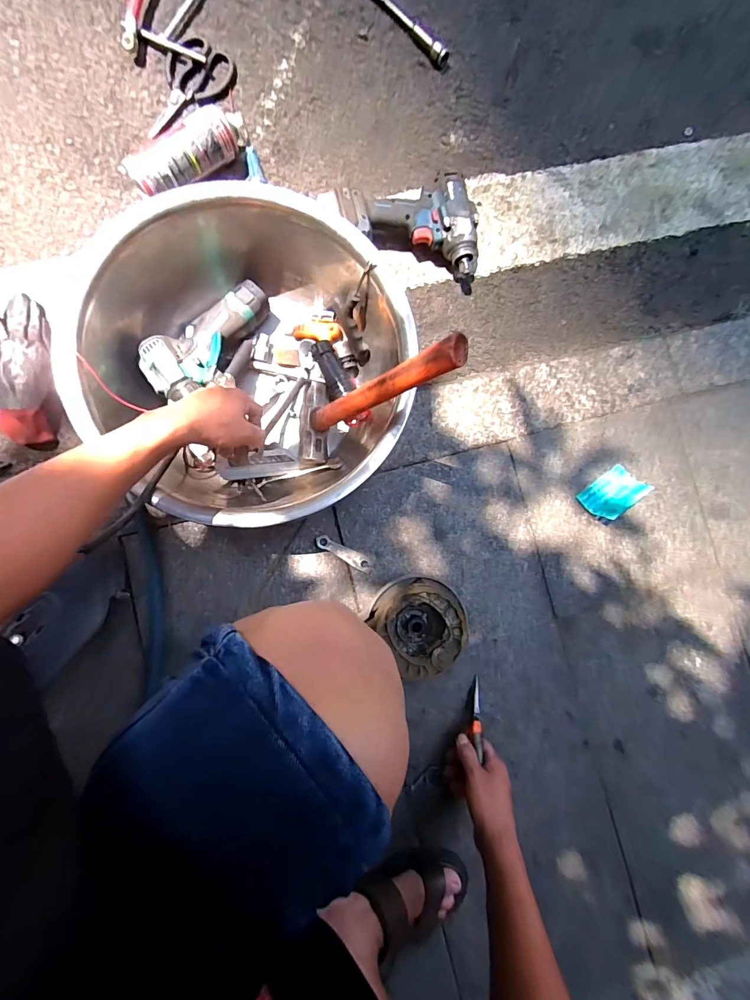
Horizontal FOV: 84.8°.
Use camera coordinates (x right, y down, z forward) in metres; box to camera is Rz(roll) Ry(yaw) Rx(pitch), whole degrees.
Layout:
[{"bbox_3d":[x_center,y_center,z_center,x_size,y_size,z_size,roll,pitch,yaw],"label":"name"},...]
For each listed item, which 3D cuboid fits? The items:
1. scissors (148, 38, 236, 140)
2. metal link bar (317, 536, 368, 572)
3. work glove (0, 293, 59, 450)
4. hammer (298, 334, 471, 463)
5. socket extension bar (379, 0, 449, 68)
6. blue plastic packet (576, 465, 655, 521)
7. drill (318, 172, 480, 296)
[{"bbox_3d":[-0.301,-0.649,0.651,0.102,0.007,0.176,30,85,-3],"label":"scissors"},{"bbox_3d":[-0.048,0.082,0.631,0.090,0.014,0.019,30,85,-3],"label":"metal link bar"},{"bbox_3d":[-0.517,-0.183,0.588,0.102,0.039,0.221,-11,88,-6],"label":"work glove"},{"bbox_3d":[-0.014,-0.126,0.495,0.036,0.309,0.111,-3,87,-34],"label":"hammer"},{"bbox_3d":[0.048,-0.806,0.684,0.023,0.017,0.202,-45,92,-6],"label":"socket extension bar"},{"bbox_3d":[0.396,-0.011,0.675,0.099,0.034,0.068,-38,91,-6],"label":"blue plastic packet"},{"bbox_3d":[0.057,-0.437,0.637,0.245,0.072,0.134,14,86,-5],"label":"drill"}]

